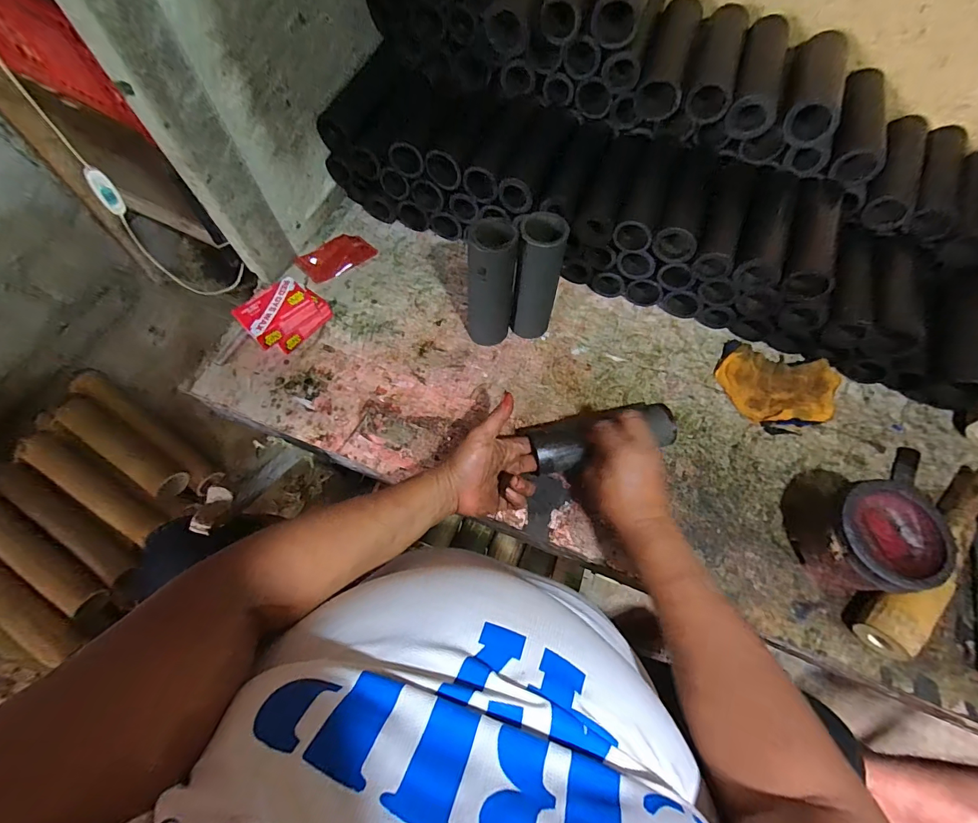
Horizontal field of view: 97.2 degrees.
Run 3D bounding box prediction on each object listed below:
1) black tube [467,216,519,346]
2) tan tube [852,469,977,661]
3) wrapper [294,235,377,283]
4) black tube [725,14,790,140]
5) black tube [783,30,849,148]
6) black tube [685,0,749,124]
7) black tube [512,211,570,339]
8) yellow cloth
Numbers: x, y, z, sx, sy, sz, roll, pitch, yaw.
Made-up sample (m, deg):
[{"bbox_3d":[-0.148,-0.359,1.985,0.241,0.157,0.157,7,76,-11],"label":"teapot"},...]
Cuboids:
[{"bbox_3d":[0.002,-0.159,0.558,0.057,0.189,0.053,4,65,0],"label":"black tube"},{"bbox_3d":[0.521,0.166,0.501,0.286,0.048,0.054,-35,71,-16],"label":"tan tube"},{"bbox_3d":[-0.243,-0.247,0.694,0.115,0.013,0.064,-32,70,-15],"label":"wrapper"},{"bbox_3d":[0.355,-0.444,0.568,0.058,0.047,0.201,18,66,6],"label":"black tube"},{"bbox_3d":[0.422,-0.418,0.557,0.062,0.051,0.192,22,66,8],"label":"black tube"},{"bbox_3d":[0.302,-0.460,0.573,0.054,0.055,0.195,18,66,6],"label":"black tube"},{"bbox_3d":[0.063,-0.164,0.566,0.054,0.186,0.057,4,65,0],"label":"black tube"},{"bbox_3d":[0.408,-0.036,0.605,0.159,0.021,0.106,4,65,0],"label":"yellow cloth"}]

